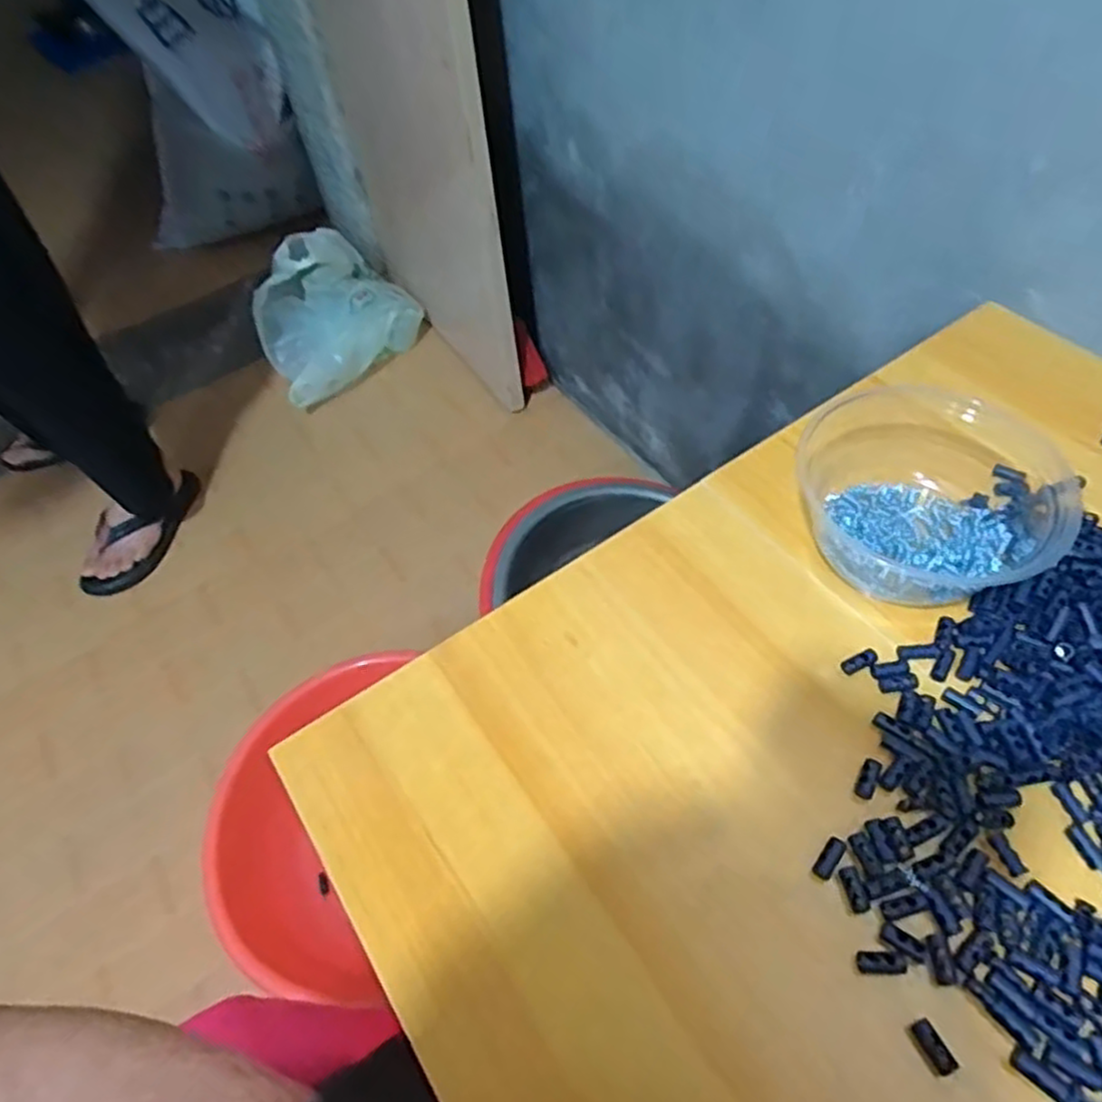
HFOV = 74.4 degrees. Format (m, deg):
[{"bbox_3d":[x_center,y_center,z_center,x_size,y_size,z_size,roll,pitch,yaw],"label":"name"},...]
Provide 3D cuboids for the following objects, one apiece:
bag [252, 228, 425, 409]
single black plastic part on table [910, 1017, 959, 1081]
[{"bbox_3d":[-0.393,-0.432,1.276,0.175,0.227,0.293,36,65,27],"label":"bag"},{"bbox_3d":[0.148,0.193,0.282,0.009,0.005,0.018,-21,55,-9],"label":"single black plastic part on table"}]

